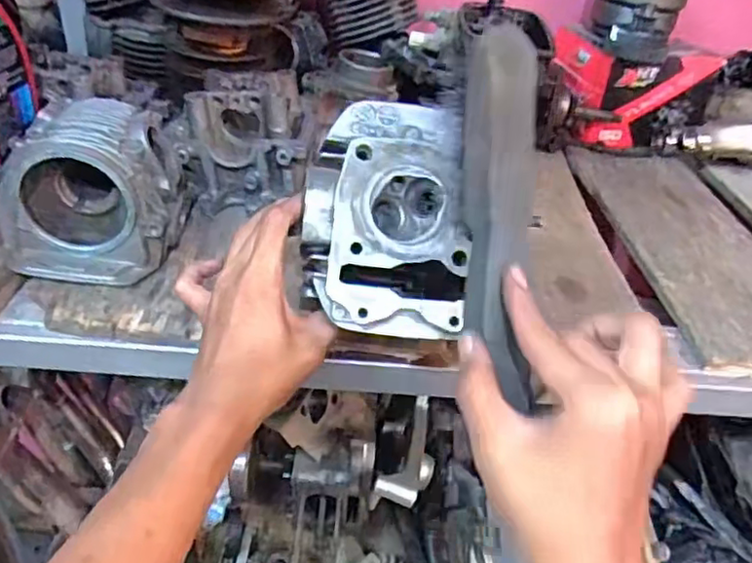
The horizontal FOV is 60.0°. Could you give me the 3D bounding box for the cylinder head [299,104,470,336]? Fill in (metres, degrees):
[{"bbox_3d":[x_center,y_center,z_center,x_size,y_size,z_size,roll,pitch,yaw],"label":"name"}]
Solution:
[{"bbox_3d":[0.003,-0.037,0.452,0.108,0.088,0.153,5,80,-8],"label":"cylinder head"}]

